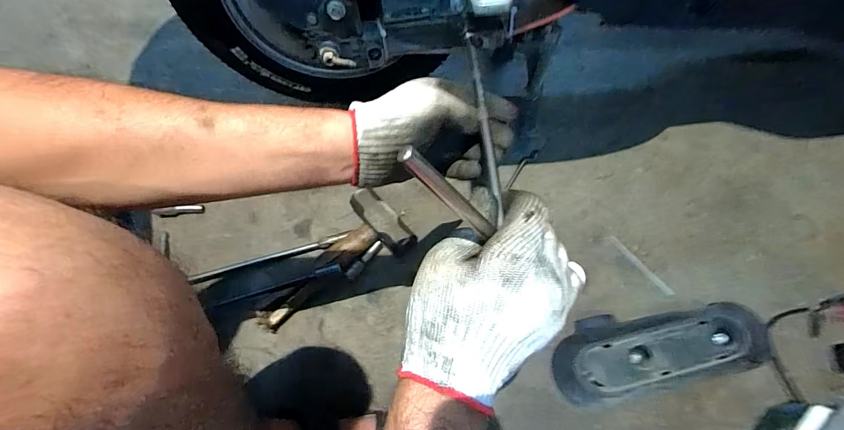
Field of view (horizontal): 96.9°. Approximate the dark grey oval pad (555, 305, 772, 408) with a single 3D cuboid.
[{"bbox_3d":[0.319,0.181,0.516,0.278,0.048,0.100,-10,65,-4],"label":"dark grey oval pad"}]

